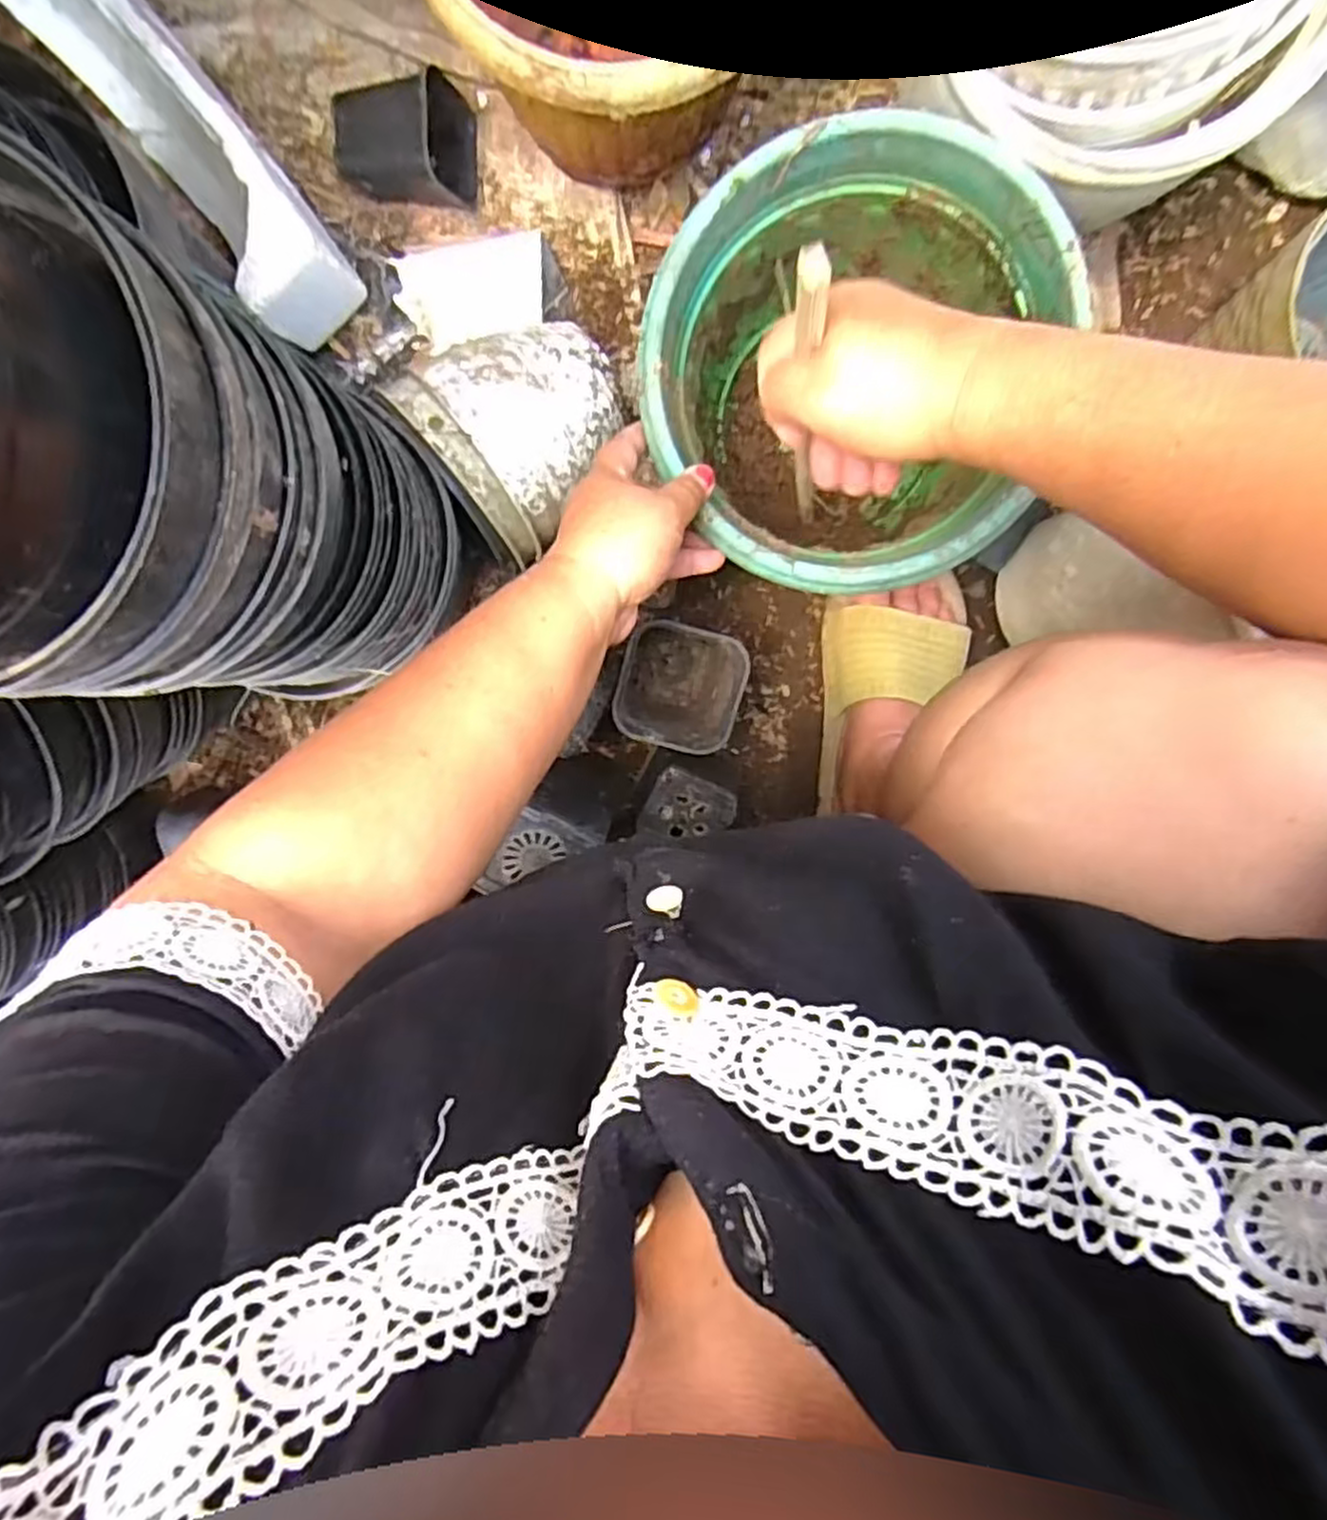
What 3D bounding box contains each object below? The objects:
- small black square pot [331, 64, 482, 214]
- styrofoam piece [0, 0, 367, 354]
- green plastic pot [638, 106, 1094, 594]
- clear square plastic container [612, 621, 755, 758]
[{"bbox_3d":[-0.183,-0.439,0.534,0.088,0.069,0.075,6,99,0],"label":"small black square pot"},{"bbox_3d":[-0.334,-0.435,0.533,0.071,0.085,0.298,-39,96,6],"label":"styrofoam piece"},{"bbox_3d":[0.101,-0.228,0.492,0.217,0.180,0.231,0,99,1],"label":"green plastic pot"},{"bbox_3d":[0.013,-0.057,0.590,0.083,0.111,0.083,18,99,-2],"label":"clear square plastic container"}]

